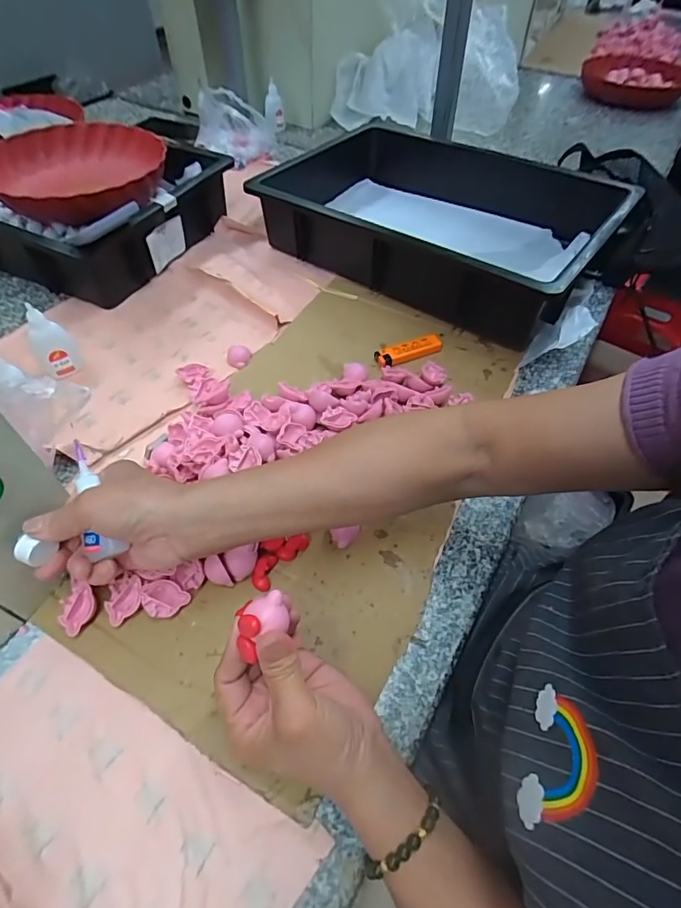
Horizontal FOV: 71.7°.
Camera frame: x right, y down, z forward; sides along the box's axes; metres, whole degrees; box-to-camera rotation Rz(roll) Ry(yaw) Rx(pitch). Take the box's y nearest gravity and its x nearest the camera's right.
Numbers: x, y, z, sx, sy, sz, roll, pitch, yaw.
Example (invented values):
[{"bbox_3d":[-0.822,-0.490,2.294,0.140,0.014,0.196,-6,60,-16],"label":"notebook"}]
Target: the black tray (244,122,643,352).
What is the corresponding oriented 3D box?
[{"bbox_3d":[0.136,-0.329,0.665,0.430,0.096,0.322,26,57,18],"label":"black tray"}]

